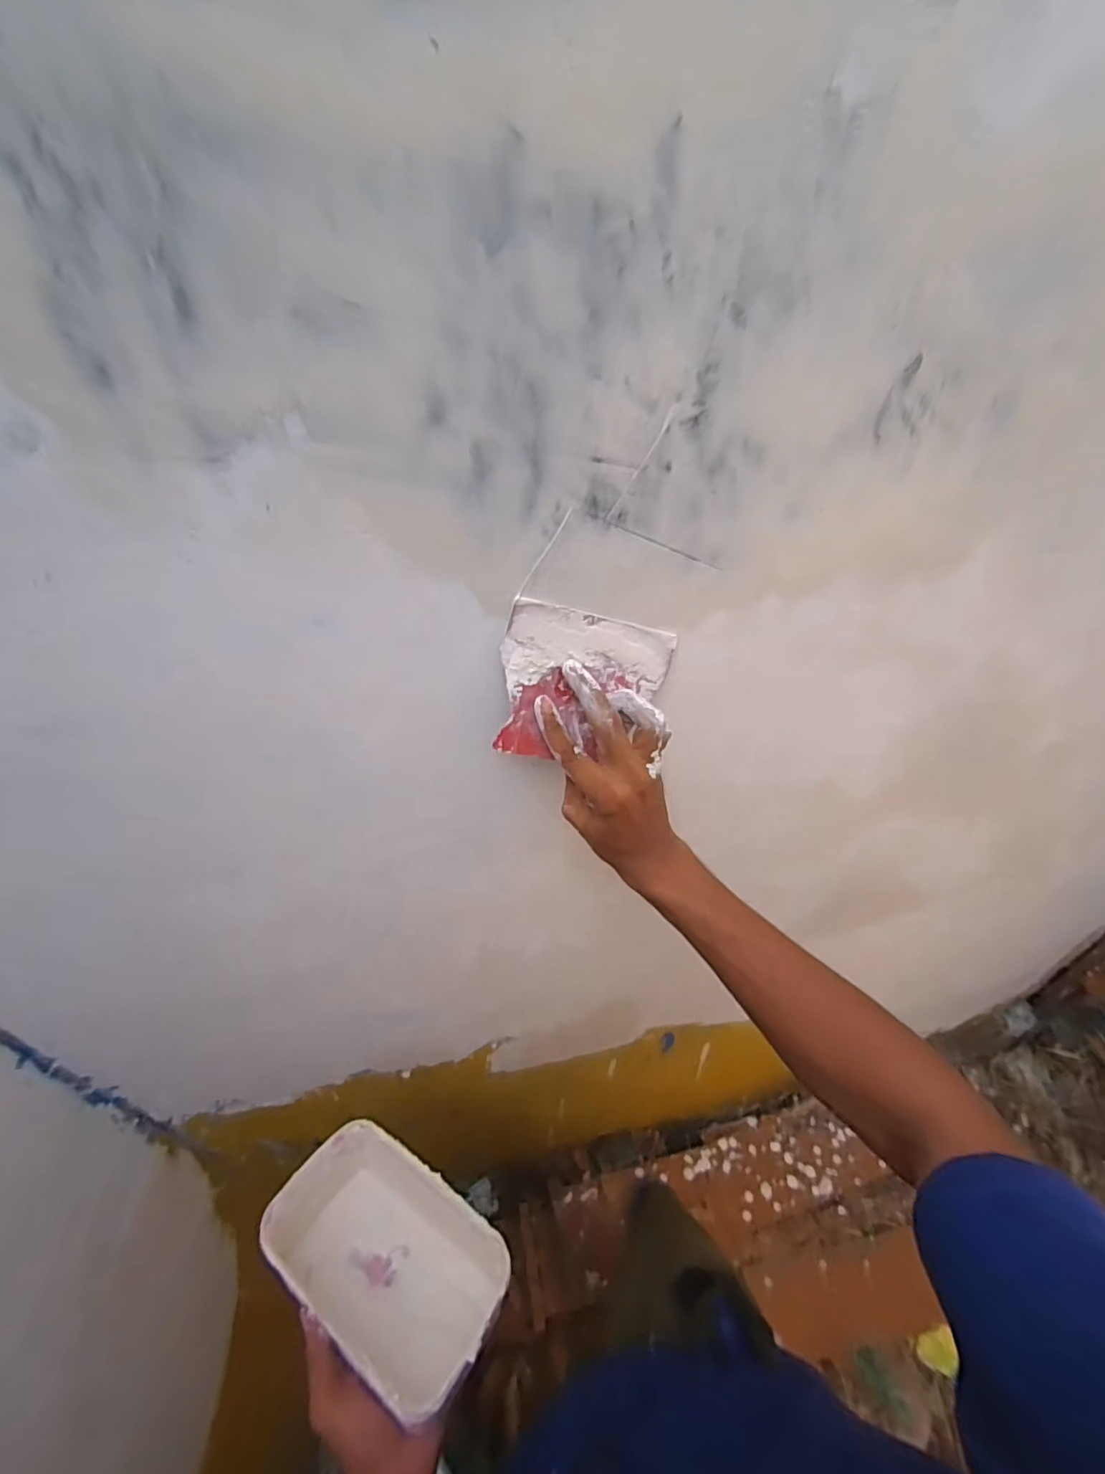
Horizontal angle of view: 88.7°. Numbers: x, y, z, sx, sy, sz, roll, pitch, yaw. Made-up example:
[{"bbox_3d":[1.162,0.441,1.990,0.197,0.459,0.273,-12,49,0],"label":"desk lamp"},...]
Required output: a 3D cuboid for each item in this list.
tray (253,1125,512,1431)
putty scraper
[{"bbox_3d":[-0.128,0.414,0.451,0.187,0.079,0.113,21,47,24],"label":"tray"},{"bbox_3d":[0.021,-0.033,0.394,0.121,0.104,0.009,8,16,-20],"label":"putty scraper"}]

